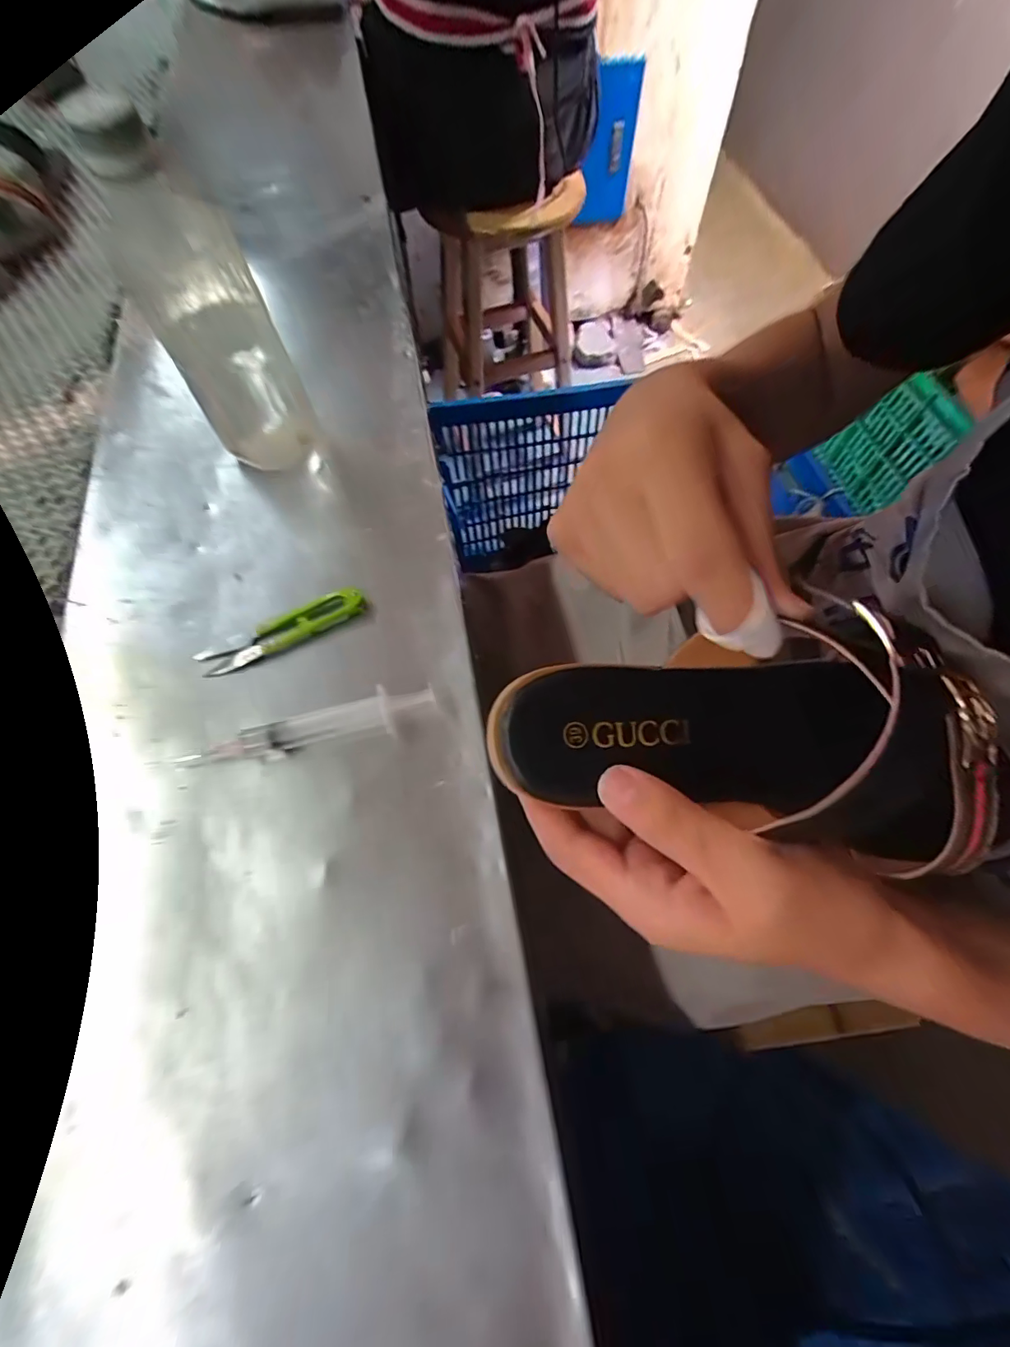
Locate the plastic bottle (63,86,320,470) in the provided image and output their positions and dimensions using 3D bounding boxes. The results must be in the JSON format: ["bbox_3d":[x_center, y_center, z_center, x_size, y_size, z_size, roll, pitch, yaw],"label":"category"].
[{"bbox_3d":[-0.171,-0.212,0.285,0.064,0.173,0.069,-19,68,-9],"label":"plastic bottle"}]

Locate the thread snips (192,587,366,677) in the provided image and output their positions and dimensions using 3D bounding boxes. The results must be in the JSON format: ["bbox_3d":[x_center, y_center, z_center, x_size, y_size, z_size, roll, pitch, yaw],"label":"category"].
[{"bbox_3d":[-0.137,-0.028,0.296,0.101,0.009,0.023,-26,69,-12],"label":"thread snips"}]

